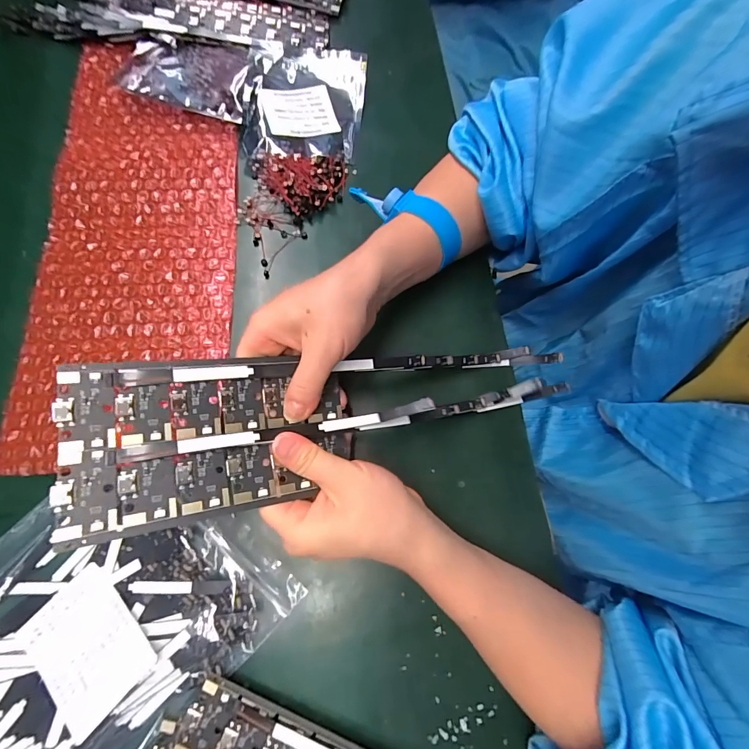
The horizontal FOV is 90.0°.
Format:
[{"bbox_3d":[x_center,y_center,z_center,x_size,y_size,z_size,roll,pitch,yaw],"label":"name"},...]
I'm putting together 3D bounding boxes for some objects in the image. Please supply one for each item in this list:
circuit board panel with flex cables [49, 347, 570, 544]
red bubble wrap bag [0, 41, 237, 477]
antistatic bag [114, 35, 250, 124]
[{"bbox_3d":[-0.008,0.019,0.220,0.282,0.023,0.076,-7,74,-25],"label":"circuit board panel with flex cables"},{"bbox_3d":[-0.180,-0.113,0.288,0.140,0.008,0.350,-3,74,-3],"label":"red bubble wrap bag"},{"bbox_3d":[-0.159,-0.262,0.322,0.111,0.009,0.078,14,74,2],"label":"antistatic bag"}]

